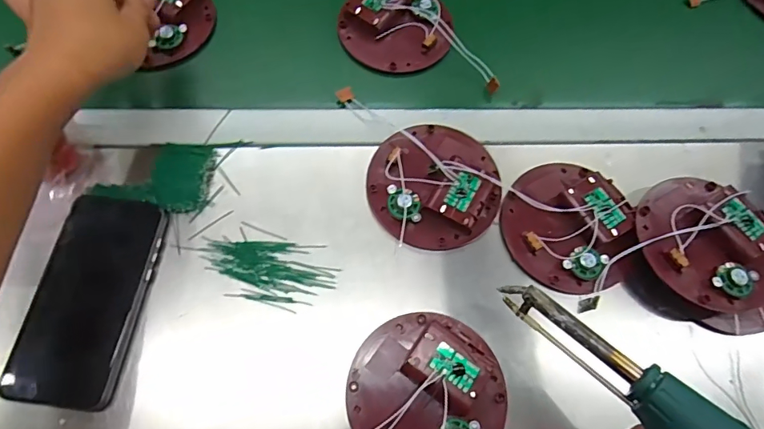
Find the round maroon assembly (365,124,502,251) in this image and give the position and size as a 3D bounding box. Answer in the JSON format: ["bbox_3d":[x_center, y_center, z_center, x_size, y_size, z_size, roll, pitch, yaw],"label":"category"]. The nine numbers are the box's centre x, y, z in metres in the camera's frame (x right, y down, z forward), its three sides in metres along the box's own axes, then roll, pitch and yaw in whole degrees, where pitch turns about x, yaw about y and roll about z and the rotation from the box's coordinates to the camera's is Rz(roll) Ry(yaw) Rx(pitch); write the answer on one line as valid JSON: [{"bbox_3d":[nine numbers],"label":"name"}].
[{"bbox_3d":[0.048,-0.031,0.419,0.118,0.025,0.120,1,68,-3],"label":"round maroon assembly"}]

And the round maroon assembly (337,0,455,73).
[{"bbox_3d":[0.017,-0.201,0.490,0.106,0.025,0.109,1,68,-3],"label":"round maroon assembly"}]

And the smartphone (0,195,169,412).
[{"bbox_3d":[-0.233,0.064,0.369,0.083,0.010,0.164,7,68,-1],"label":"smartphone"}]

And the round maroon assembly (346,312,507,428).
[{"bbox_3d":[0.034,0.138,0.352,0.115,0.024,0.119,1,68,-3],"label":"round maroon assembly"}]

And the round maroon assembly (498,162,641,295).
[{"bbox_3d":[0.167,0.008,0.410,0.110,0.019,0.120,1,68,-3],"label":"round maroon assembly"}]

